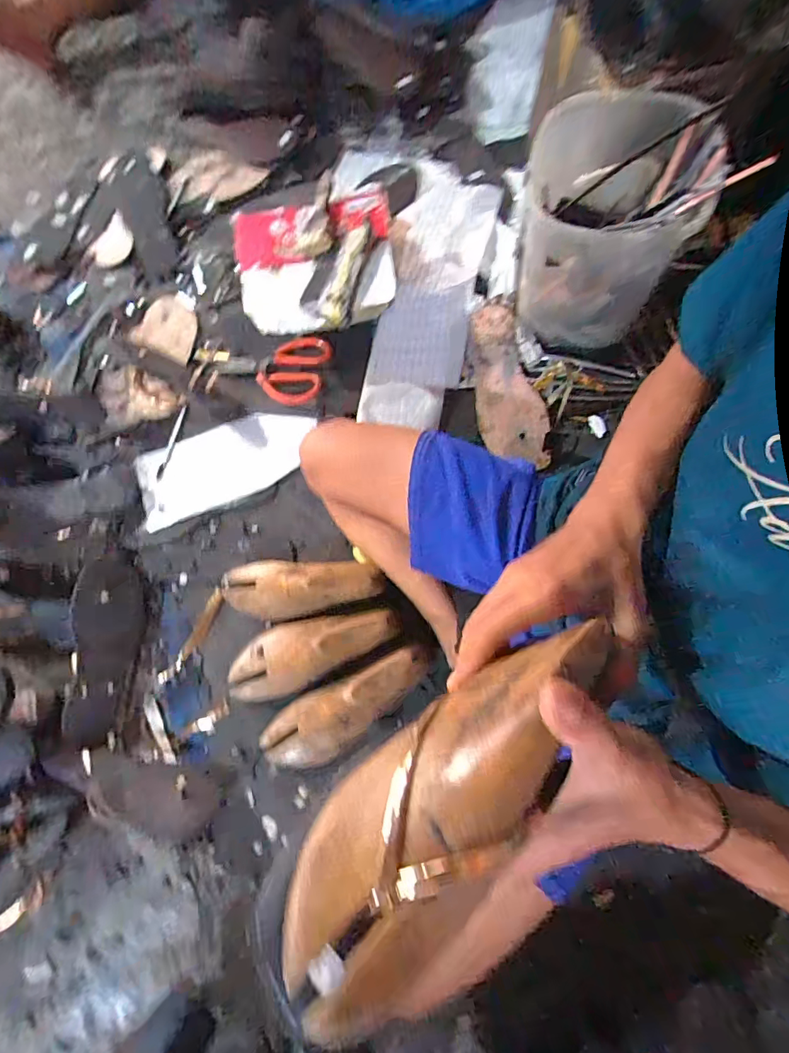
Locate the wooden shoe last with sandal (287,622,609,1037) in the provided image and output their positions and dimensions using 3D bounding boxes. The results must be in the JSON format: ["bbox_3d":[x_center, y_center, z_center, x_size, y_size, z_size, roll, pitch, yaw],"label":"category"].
[{"bbox_3d":[0.032,0.121,0.228,0.065,0.055,0.213,44,67,11],"label":"wooden shoe last with sandal"}]

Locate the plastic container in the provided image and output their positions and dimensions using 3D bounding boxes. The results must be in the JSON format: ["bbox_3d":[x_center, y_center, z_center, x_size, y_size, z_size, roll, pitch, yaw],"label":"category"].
[{"bbox_3d":[0.268,-0.395,0.622,0.166,0.233,0.204,-5,77,0],"label":"plastic container"}]

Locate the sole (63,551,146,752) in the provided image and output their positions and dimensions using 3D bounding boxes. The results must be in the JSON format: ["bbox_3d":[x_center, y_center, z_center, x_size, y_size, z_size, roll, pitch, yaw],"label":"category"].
[{"bbox_3d":[-0.401,0.166,0.649,0.087,0.019,0.241,2,75,-27],"label":"sole"}]

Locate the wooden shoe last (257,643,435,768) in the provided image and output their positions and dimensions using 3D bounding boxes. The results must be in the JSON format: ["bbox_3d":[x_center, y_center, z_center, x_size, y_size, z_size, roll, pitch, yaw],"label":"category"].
[{"bbox_3d":[-0.063,0.229,0.584,0.248,0.069,0.082,-36,77,12],"label":"wooden shoe last"}]

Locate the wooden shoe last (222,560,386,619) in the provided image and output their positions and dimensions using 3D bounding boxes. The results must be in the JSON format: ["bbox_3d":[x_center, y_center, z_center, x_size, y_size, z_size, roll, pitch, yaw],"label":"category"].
[{"bbox_3d":[-0.125,0.080,0.626,0.228,0.097,0.079,-1,76,0],"label":"wooden shoe last"}]

